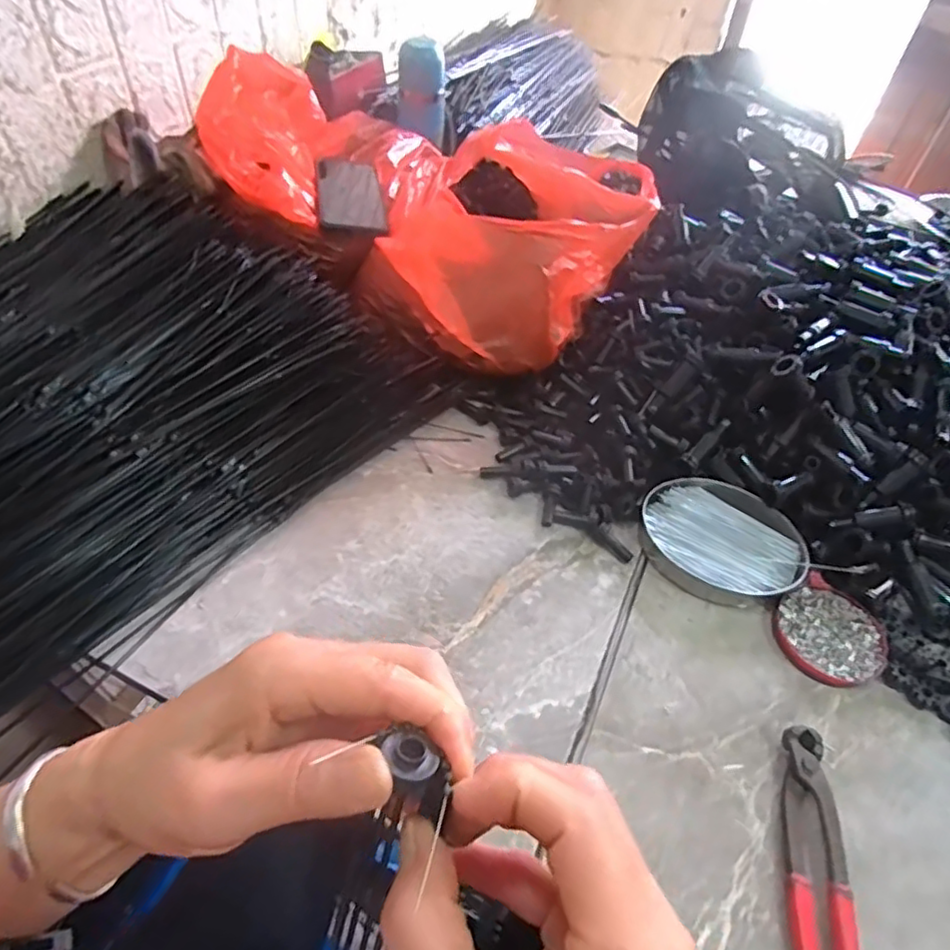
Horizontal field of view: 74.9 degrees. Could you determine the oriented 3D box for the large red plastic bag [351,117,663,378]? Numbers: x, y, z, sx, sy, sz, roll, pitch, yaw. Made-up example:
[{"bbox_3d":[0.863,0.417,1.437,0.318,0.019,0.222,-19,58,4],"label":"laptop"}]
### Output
[{"bbox_3d":[0.038,-0.278,0.695,0.283,0.121,0.326,28,53,18],"label":"large red plastic bag"}]

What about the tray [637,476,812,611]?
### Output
[{"bbox_3d":[0.214,0.054,0.536,0.113,0.022,0.131,-32,59,-28],"label":"tray"}]

